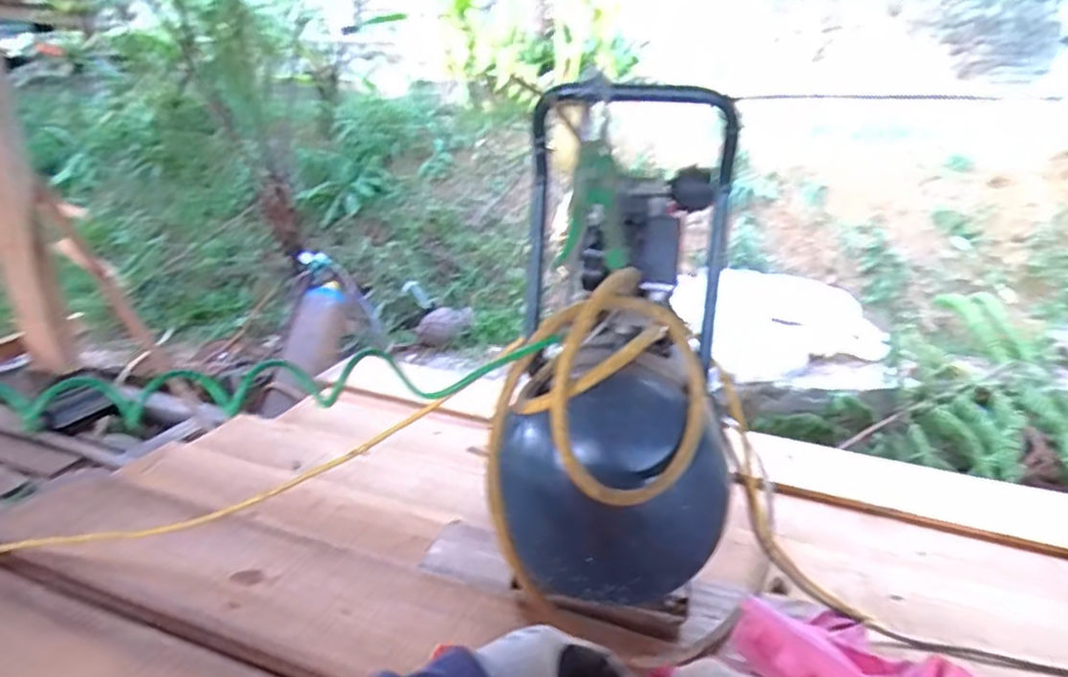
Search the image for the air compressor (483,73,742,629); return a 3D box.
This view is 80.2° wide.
[{"bbox_3d":[0.090,0.011,0.744,0.254,0.548,0.344,2,21,4],"label":"air compressor"}]

